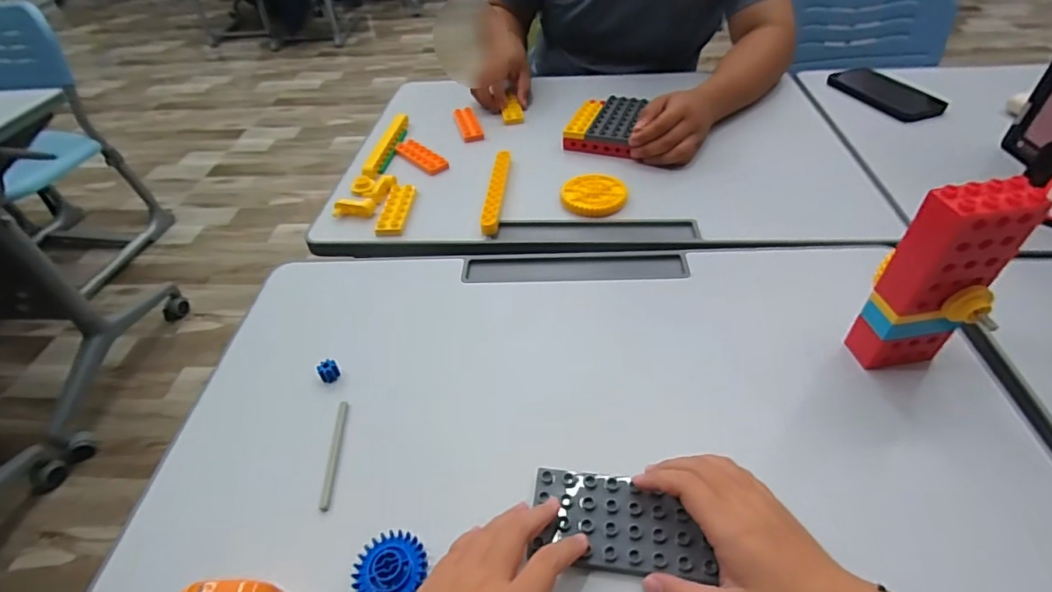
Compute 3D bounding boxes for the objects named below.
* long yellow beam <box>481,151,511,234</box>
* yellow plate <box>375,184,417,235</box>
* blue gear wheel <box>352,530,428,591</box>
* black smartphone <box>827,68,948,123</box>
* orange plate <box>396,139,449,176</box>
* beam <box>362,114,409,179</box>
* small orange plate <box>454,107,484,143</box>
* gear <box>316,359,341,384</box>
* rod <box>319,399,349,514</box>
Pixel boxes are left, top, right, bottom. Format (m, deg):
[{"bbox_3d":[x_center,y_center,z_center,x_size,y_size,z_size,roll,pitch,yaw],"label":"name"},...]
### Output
[{"bbox_3d":[-0.038,-0.137,0.674,0.021,0.016,0.168,1,46,5],"label":"long yellow beam"},{"bbox_3d":[-0.164,-0.113,0.658,0.034,0.009,0.102,0,45,3],"label":"yellow plate"},{"bbox_3d":[-0.096,0.186,0.355,0.047,0.013,0.049,-2,45,2],"label":"blue gear wheel"},{"bbox_3d":[0.568,-0.322,0.818,0.076,0.019,0.170,-17,47,-12],"label":"black smartphone"},{"bbox_3d":[-0.153,-0.204,0.752,0.035,0.008,0.106,-32,52,-25],"label":"orange plate"},{"bbox_3d":[-0.206,-0.229,0.770,0.020,0.011,0.183,3,46,7],"label":"beam"},{"bbox_3d":[-0.093,-0.276,0.825,0.035,0.013,0.102,-13,46,-9],"label":"small orange plate"},{"bbox_3d":[-0.184,0.070,0.485,0.018,0.016,0.015,-28,50,-22],"label":"gear"},{"bbox_3d":[-0.158,0.129,0.427,0.007,0.006,0.093,-5,45,-1],"label":"rod"}]

